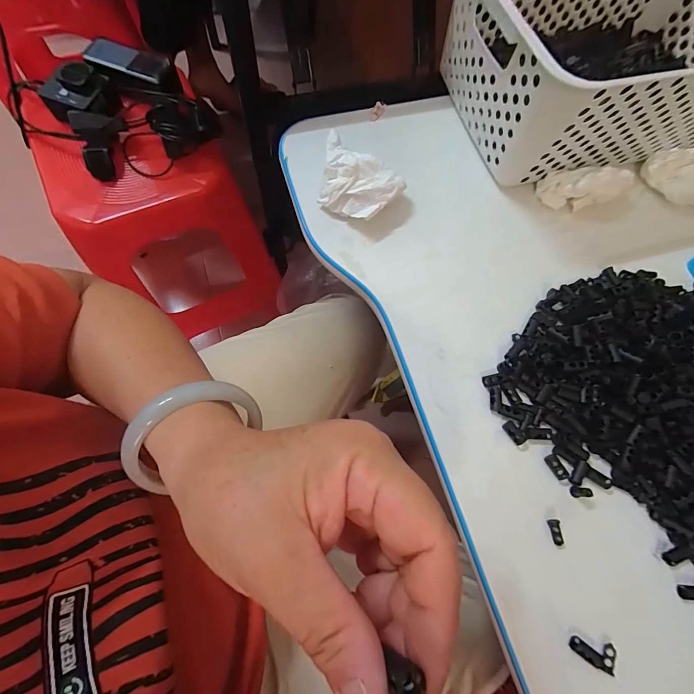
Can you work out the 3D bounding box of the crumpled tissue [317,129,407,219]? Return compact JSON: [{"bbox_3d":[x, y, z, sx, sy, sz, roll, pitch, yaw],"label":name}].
[{"bbox_3d":[0.002,-0.151,0.326,0.085,0.035,0.060,38,74,8],"label":"crumpled tissue"}]

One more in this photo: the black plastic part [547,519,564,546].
[{"bbox_3d":[0.150,0.132,0.257,0.007,0.004,0.017,-9,74,-5],"label":"black plastic part"}]

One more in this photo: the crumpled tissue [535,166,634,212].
[{"bbox_3d":[0.225,-0.149,0.337,0.081,0.026,0.028,-1,73,-5],"label":"crumpled tissue"}]

